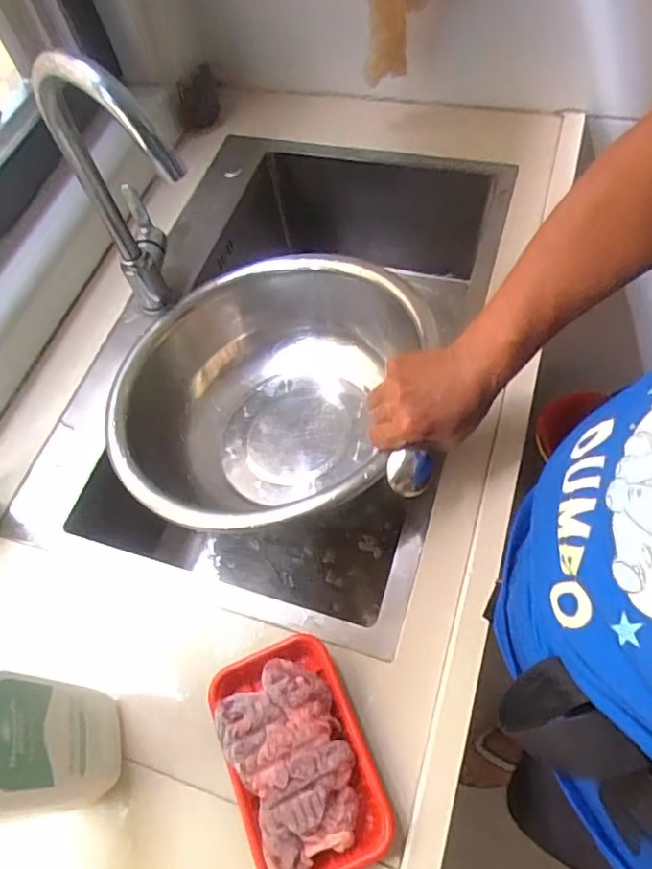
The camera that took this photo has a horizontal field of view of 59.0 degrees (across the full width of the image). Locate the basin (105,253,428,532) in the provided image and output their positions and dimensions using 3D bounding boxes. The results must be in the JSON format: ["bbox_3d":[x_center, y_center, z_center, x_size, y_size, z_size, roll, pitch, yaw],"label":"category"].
[{"bbox_3d":[-0.069,-0.040,0.681,0.315,0.159,0.358,12,62,11],"label":"basin"}]

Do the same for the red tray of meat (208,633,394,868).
[{"bbox_3d":[-0.023,0.263,0.474,0.108,0.044,0.175,-22,61,-8],"label":"red tray of meat"}]

